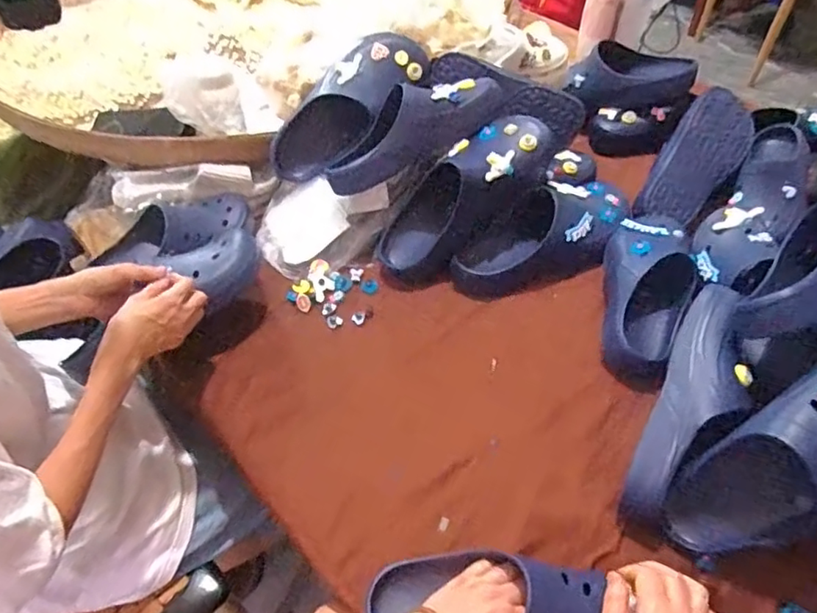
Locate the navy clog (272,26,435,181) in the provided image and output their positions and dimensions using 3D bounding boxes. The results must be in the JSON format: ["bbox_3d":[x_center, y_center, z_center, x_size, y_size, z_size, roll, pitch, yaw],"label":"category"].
[{"bbox_3d":[-0.093,-0.314,0.924,0.299,0.083,0.114,-46,58,-1],"label":"navy clog"}]

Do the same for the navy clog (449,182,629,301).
[{"bbox_3d":[0.207,-0.107,0.869,0.298,0.104,0.118,-21,51,-15],"label":"navy clog"}]

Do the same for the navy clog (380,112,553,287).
[{"bbox_3d":[0.080,-0.163,0.863,0.316,0.116,0.112,-45,56,4],"label":"navy clog"}]

